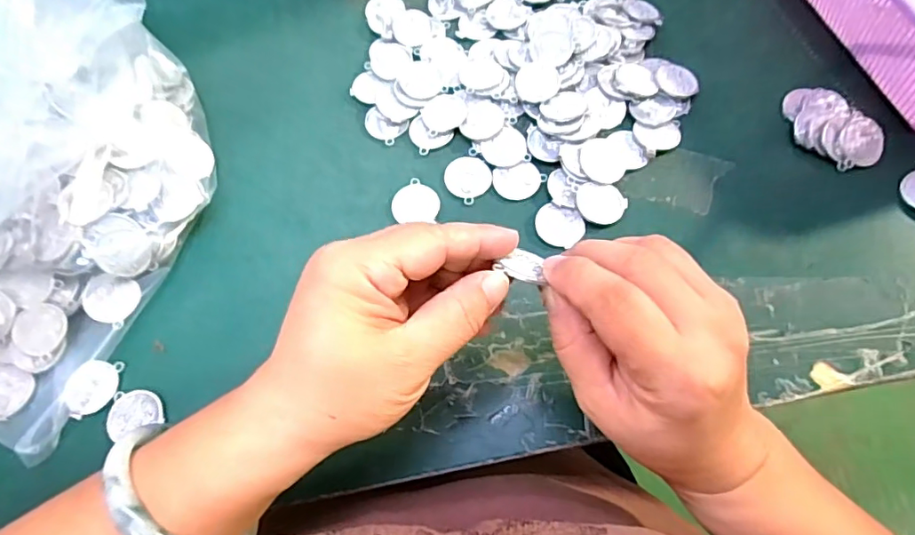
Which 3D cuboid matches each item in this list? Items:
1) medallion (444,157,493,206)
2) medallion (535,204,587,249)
[{"bbox_3d":[0.007,-0.058,0.341,0.028,0.004,0.031,-42,72,-13],"label":"medallion"},{"bbox_3d":[0.062,-0.026,0.324,0.029,0.004,0.026,15,70,9],"label":"medallion"}]

